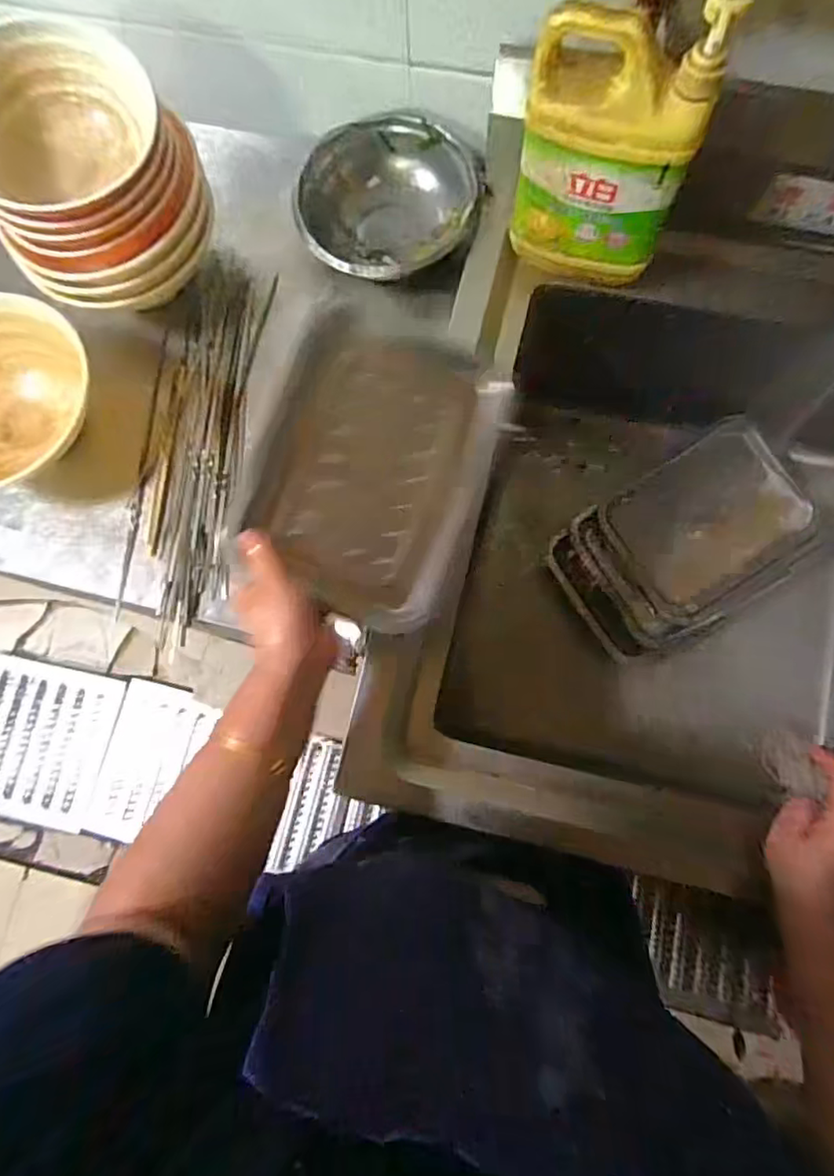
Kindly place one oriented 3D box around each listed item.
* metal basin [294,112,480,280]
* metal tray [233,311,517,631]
[{"bbox_3d":[-0.035,-0.456,0.712,0.202,0.082,0.176,3,80,1],"label":"metal basin"},{"bbox_3d":[-0.036,-0.100,0.516,0.199,0.045,0.248,17,93,-8],"label":"metal tray"}]

